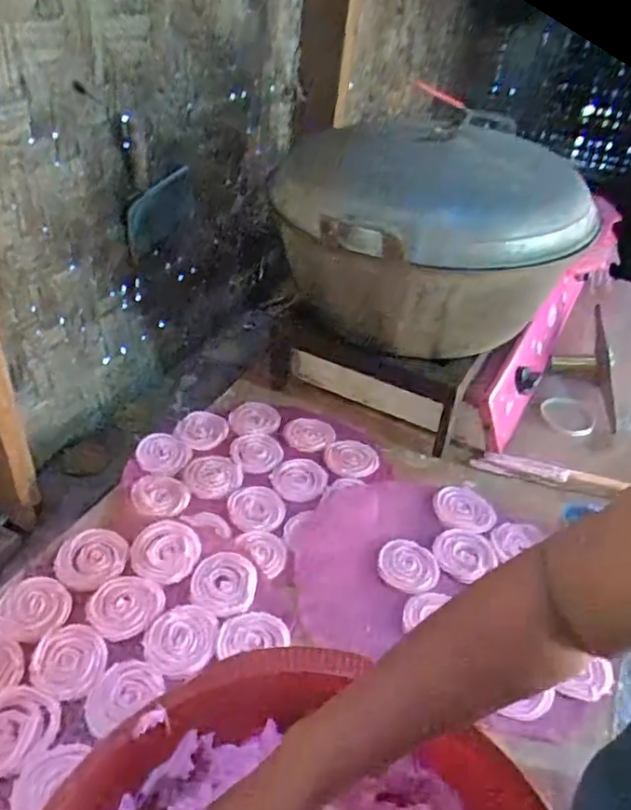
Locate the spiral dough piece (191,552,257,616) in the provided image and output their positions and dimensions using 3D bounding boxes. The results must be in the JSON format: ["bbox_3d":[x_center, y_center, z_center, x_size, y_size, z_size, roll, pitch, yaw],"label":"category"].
[{"bbox_3d":[-0.105,0.208,0.706,0.072,0.020,0.078,3,39,-3],"label":"spiral dough piece"}]

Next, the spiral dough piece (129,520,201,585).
[{"bbox_3d":[-0.181,0.176,0.733,0.080,0.008,0.073,16,60,8],"label":"spiral dough piece"}]

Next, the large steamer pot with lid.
[{"bbox_3d":[0.147,-0.264,0.882,0.375,0.243,0.420,-1,39,-8],"label":"large steamer pot with lid"}]

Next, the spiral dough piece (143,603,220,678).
[{"bbox_3d":[-0.143,0.248,0.648,0.074,0.005,0.080,3,39,-3],"label":"spiral dough piece"}]

